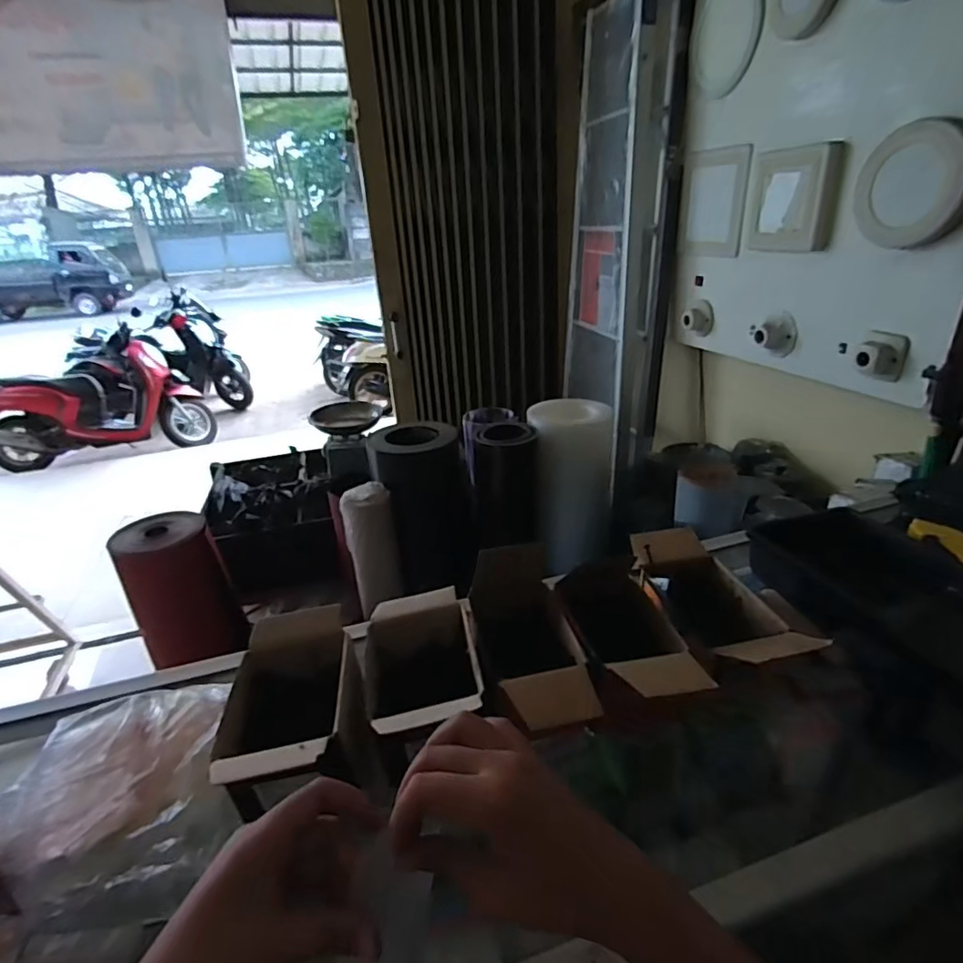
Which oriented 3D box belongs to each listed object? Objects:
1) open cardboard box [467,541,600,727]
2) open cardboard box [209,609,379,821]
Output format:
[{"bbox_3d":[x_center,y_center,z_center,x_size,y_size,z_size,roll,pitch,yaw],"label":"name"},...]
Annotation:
[{"bbox_3d":[0.040,0.138,0.498,0.087,0.071,0.191,-7,25,-6],"label":"open cardboard box"},{"bbox_3d":[-0.151,0.214,0.463,0.105,0.113,0.156,-7,25,-6],"label":"open cardboard box"}]

